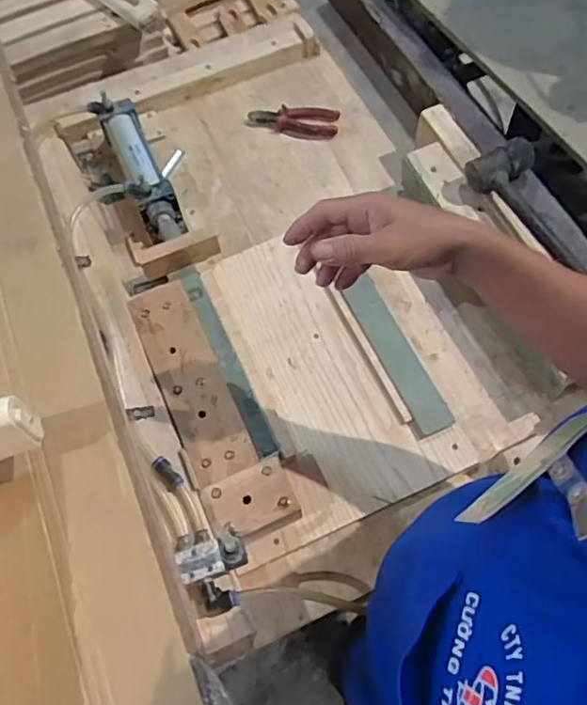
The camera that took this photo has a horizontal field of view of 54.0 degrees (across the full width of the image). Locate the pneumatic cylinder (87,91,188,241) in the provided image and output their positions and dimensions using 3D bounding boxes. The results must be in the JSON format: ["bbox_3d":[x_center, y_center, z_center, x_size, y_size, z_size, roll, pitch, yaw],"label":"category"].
[{"bbox_3d":[-0.240,-0.283,0.908,0.067,0.087,0.272,-24,67,-8],"label":"pneumatic cylinder"}]

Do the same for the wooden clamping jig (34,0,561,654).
[{"bbox_3d":[-0.030,-0.138,0.839,0.505,0.104,0.884,-22,66,-7],"label":"wooden clamping jig"}]

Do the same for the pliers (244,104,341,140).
[{"bbox_3d":[-0.002,-0.395,0.994,0.155,0.032,0.052,2,66,4],"label":"pliers"}]

